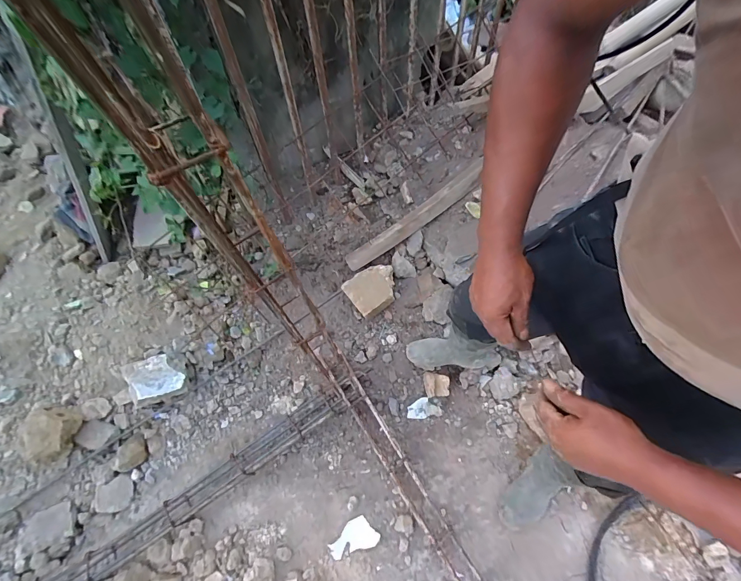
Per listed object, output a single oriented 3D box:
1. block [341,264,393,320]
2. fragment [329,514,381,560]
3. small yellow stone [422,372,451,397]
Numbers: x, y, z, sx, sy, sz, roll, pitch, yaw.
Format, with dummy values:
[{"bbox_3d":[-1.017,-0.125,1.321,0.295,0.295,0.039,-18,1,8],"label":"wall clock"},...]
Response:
[{"bbox_3d":[0.012,-0.004,1.339,0.191,0.089,0.155,-29,62,-13],"label":"block"},{"bbox_3d":[-0.050,0.717,1.039,0.142,0.009,0.080,-17,60,-6],"label":"fragment"},{"bbox_3d":[0.225,0.317,1.205,0.085,0.057,0.079,-3,60,2],"label":"small yellow stone"}]

